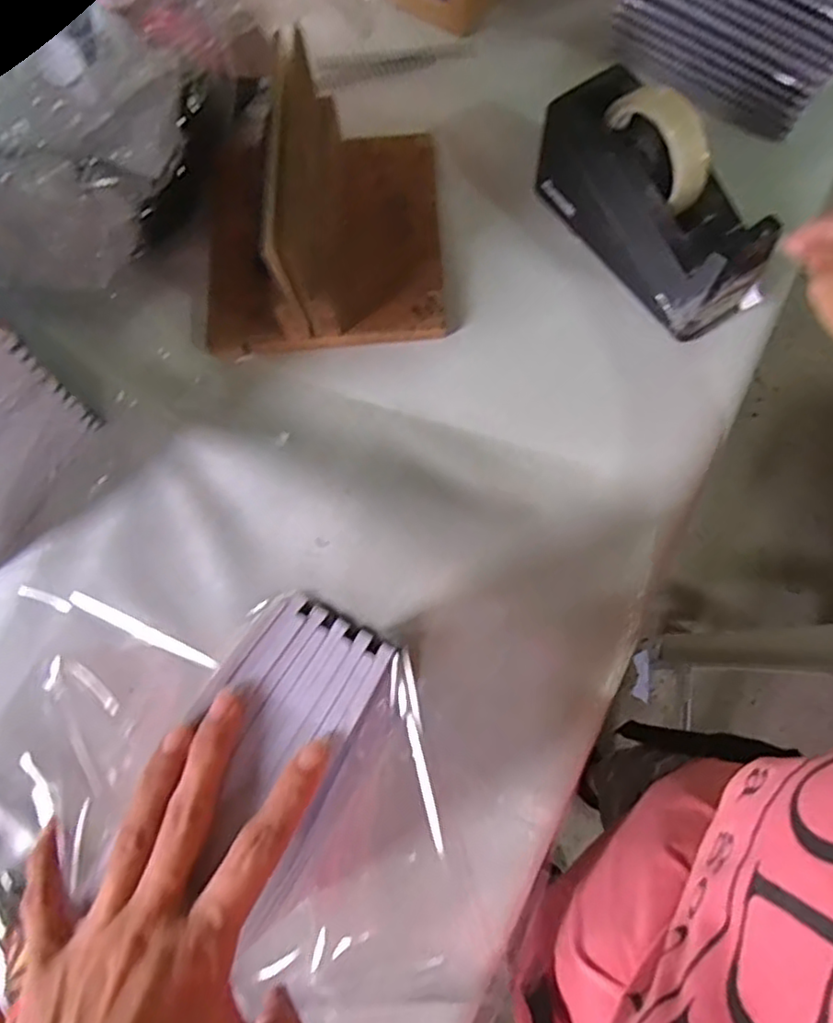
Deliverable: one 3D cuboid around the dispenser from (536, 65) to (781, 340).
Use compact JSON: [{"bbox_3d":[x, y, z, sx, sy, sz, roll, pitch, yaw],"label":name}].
[{"bbox_3d":[0.185,-0.244,0.509,0.068,0.120,0.205,-33,75,-8],"label":"dispenser"}]

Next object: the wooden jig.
[{"bbox_3d":[-0.083,-0.254,0.527,0.198,0.125,0.203,-4,73,0],"label":"wooden jig"}]

